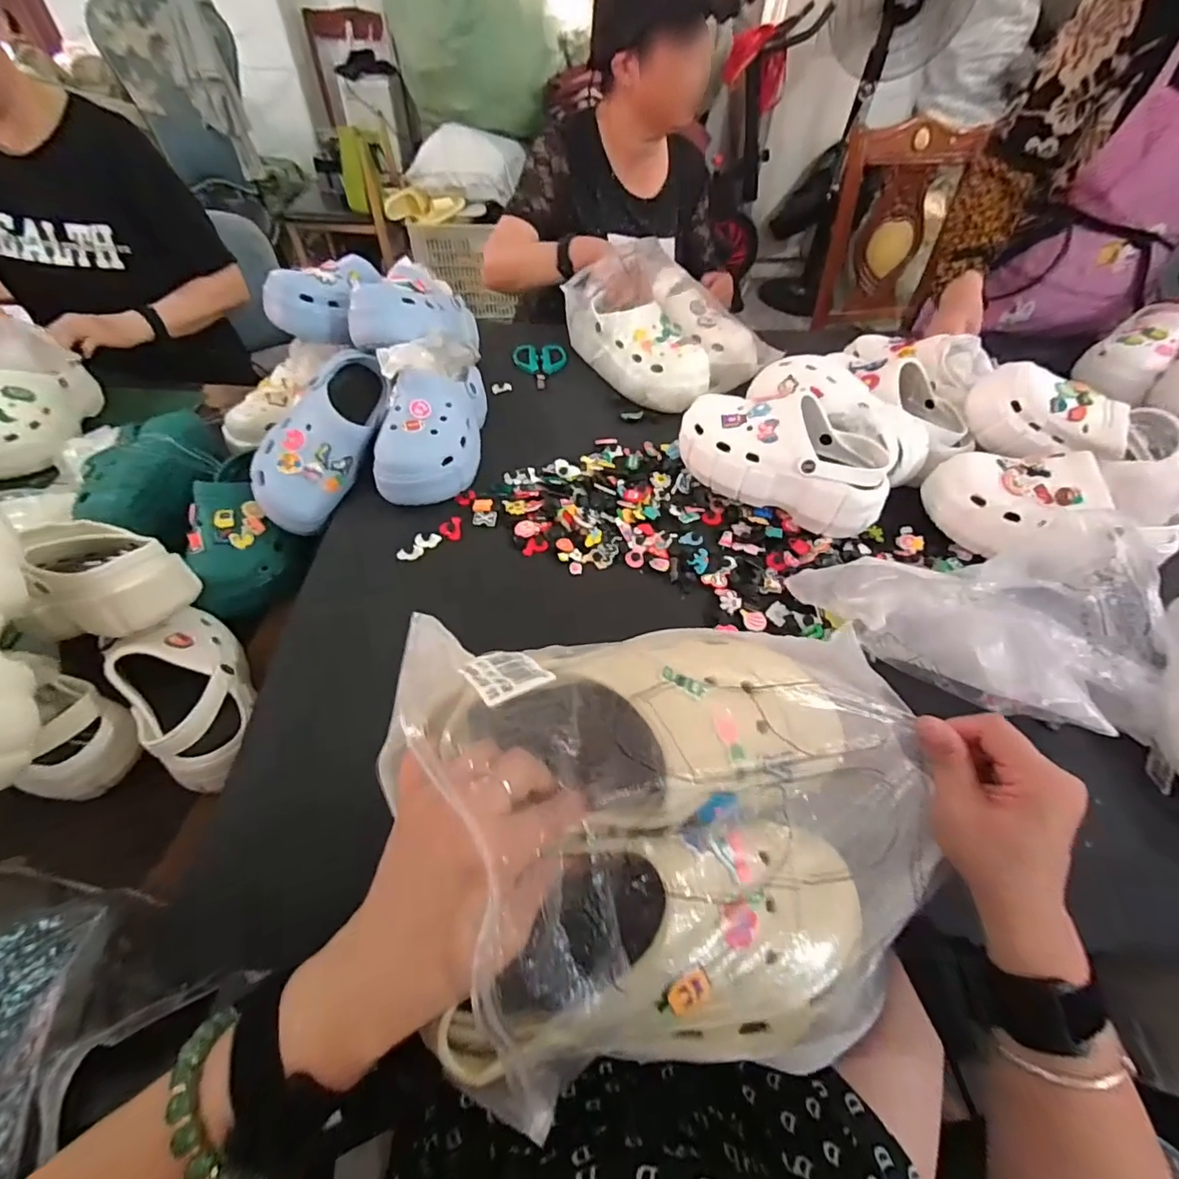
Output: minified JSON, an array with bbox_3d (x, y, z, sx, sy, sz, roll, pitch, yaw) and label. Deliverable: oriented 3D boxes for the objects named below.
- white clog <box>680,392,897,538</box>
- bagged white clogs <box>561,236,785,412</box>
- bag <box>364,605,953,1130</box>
[{"bbox_3d":[0.238,-0.162,0.670,0.248,0.115,0.134,14,52,9],"label":"white clog"},{"bbox_3d":[0.124,-0.437,0.870,0.260,0.137,0.270,-36,61,-28],"label":"bagged white clogs"},{"bbox_3d":[0.038,0.140,0.301,0.277,0.111,0.265,1,70,-24],"label":"bag"}]

